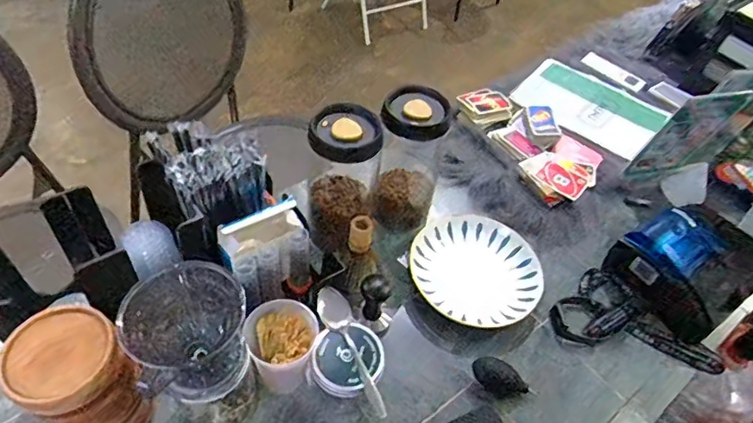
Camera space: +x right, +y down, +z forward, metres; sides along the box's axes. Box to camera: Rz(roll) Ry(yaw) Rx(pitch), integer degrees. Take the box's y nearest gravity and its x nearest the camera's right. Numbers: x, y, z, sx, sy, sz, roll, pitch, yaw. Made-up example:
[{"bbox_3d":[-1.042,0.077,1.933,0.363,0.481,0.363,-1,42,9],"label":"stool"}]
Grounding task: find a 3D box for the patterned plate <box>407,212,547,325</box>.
[{"bbox_3d":[0.154,0.087,0.794,0.187,0.023,0.196,3,49,-4],"label":"patterned plate"}]

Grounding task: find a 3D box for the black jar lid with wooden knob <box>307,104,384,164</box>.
[{"bbox_3d":[-0.039,-0.107,0.683,0.094,0.022,0.097,4,49,-5],"label":"black jar lid with wooden knob"}]

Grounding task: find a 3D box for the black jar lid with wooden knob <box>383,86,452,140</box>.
[{"bbox_3d":[0.058,-0.144,0.726,0.093,0.031,0.087,4,49,-5],"label":"black jar lid with wooden knob"}]

